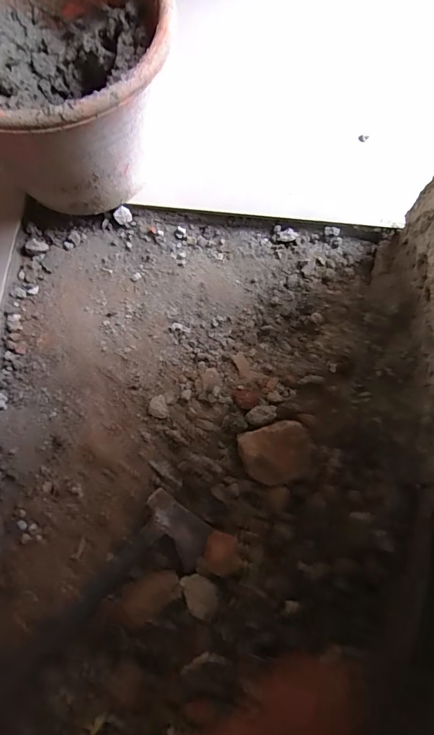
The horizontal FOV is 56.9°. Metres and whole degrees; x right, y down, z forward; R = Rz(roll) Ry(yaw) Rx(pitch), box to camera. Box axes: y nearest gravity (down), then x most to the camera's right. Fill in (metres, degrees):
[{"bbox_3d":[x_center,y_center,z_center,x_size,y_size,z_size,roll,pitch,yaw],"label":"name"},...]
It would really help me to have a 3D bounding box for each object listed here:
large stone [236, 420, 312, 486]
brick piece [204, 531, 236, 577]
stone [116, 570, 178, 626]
[{"bbox_3d":[0.073,0.102,0.478,0.086,0.035,0.068,-14,76,-4],"label":"large stone"},{"bbox_3d":[0.002,0.209,0.452,0.032,0.015,0.042,12,75,3],"label":"brick piece"},{"bbox_3d":[-0.077,0.253,0.446,0.074,0.033,0.036,-26,77,-6],"label":"stone"}]

